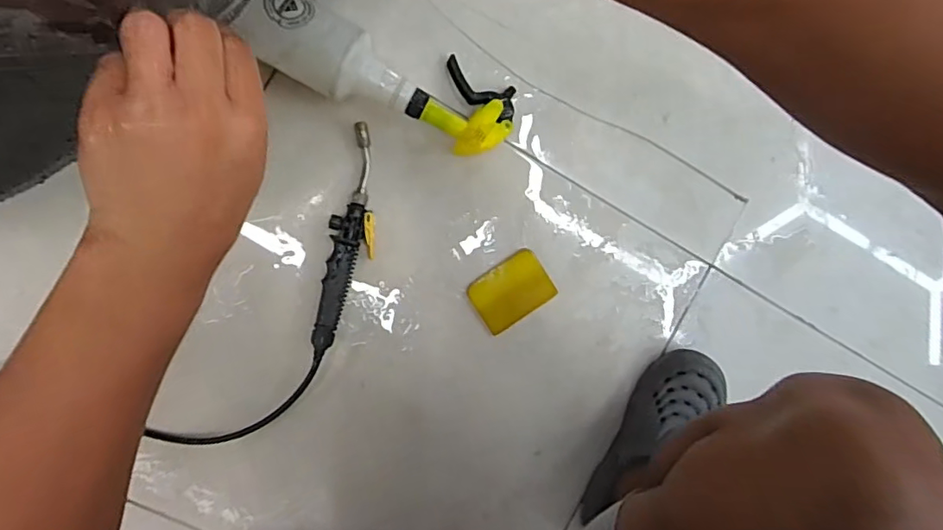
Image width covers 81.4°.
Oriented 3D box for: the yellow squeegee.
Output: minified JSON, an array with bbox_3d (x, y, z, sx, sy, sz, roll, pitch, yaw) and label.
[{"bbox_3d":[0.050,0.032,0.688,0.096,0.004,0.073,-32,94,1],"label":"yellow squeegee"}]

